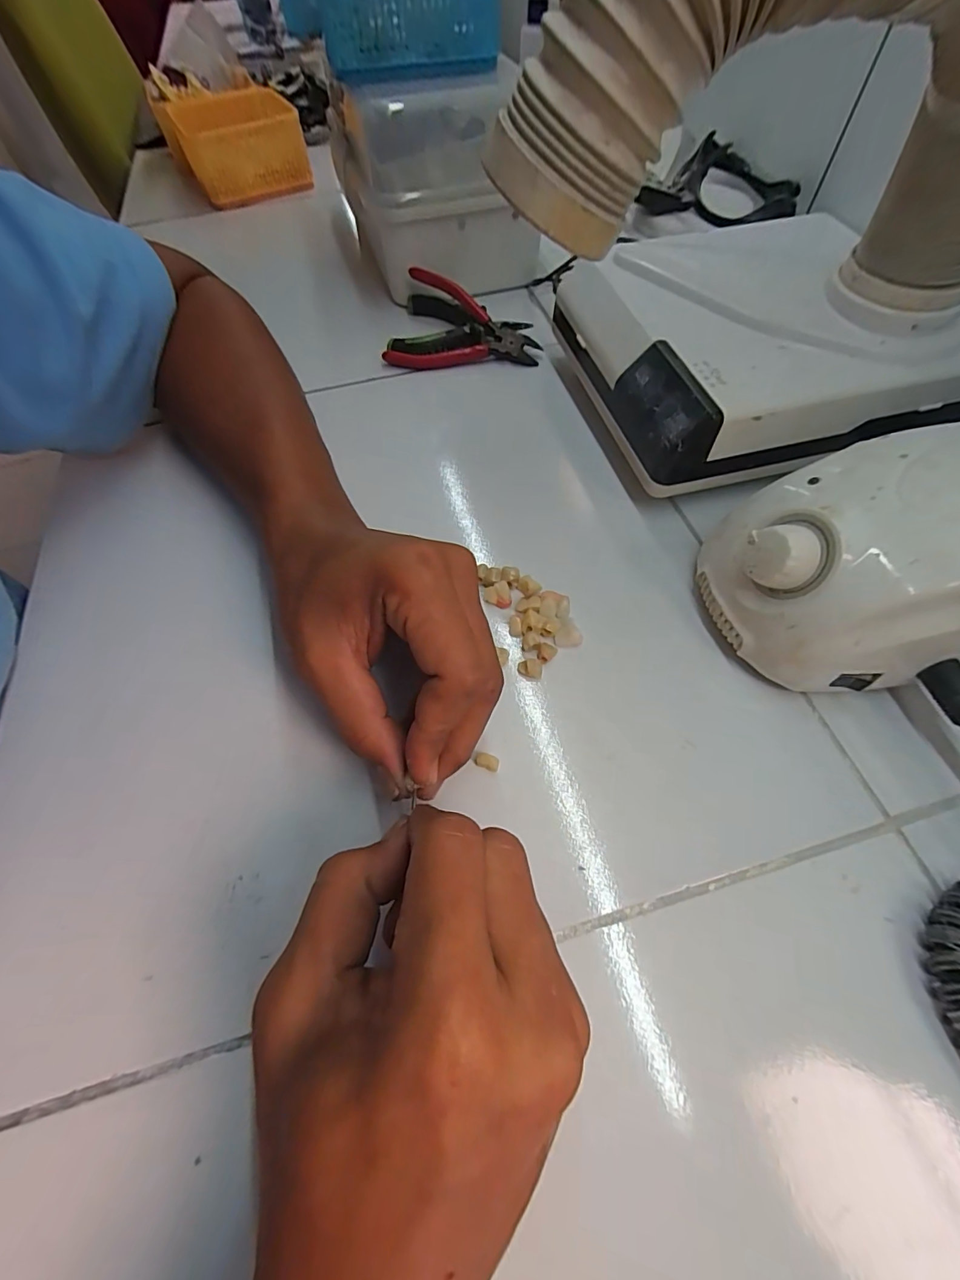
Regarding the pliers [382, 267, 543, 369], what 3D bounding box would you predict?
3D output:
[{"bbox_3d":[-0.016,-0.275,0.402,0.128,0.041,0.085,-2,60,2],"label":"pliers"}]

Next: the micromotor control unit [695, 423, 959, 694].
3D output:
[{"bbox_3d":[0.189,-0.037,0.226,0.136,0.078,0.103,-8,60,-2],"label":"micromotor control unit"}]

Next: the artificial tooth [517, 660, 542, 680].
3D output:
[{"bbox_3d":[0.026,0.015,0.249,0.013,0.005,0.009,7,61,7],"label":"artificial tooth"}]

